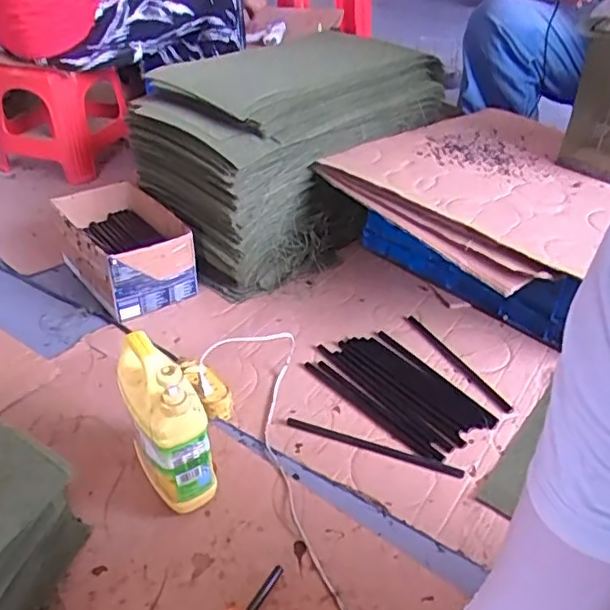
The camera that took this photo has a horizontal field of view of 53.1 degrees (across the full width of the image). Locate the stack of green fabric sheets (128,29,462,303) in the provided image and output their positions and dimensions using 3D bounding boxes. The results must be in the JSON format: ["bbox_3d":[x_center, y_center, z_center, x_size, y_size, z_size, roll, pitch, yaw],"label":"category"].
[{"bbox_3d":[-0.015,-0.328,1.313,0.319,0.370,0.616,29,45,32],"label":"stack of green fabric sheets"}]

